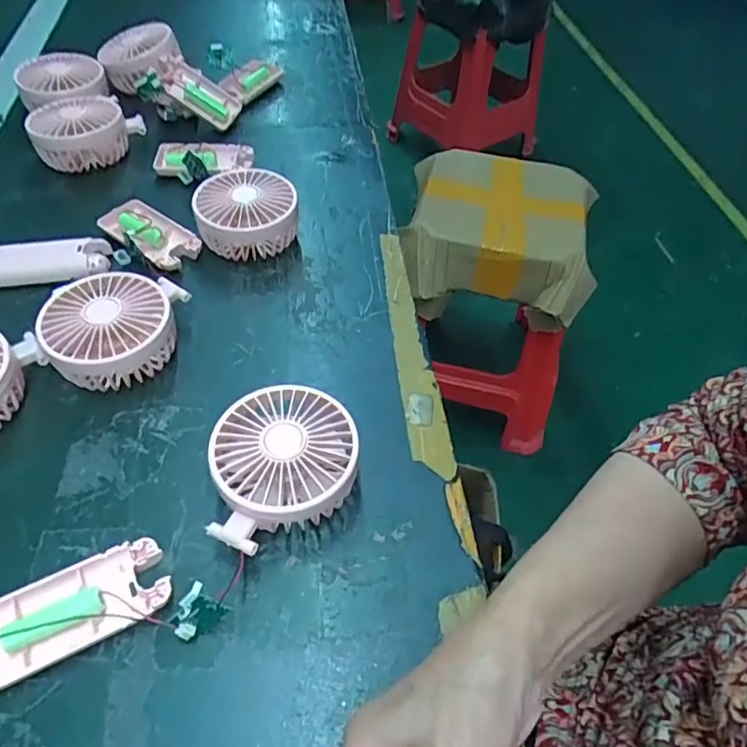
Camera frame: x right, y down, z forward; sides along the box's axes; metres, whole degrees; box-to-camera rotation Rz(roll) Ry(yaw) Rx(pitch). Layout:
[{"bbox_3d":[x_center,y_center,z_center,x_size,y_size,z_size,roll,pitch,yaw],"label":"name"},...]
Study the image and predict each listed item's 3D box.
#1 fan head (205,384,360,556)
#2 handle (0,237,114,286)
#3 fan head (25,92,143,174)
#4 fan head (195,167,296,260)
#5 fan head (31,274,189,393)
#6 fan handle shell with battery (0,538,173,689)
[{"bbox_3d":[-0.053,0.057,0.356,0.086,0.047,0.093,2,51,-2],"label":"fan head"},{"bbox_3d":[-0.260,-0.089,0.468,0.092,0.018,0.036,-5,51,-7],"label":"handle"},{"bbox_3d":[-0.294,-0.244,0.582,0.097,0.047,0.096,2,51,-2],"label":"fan head"},{"bbox_3d":[-0.109,-0.136,0.503,0.085,0.046,0.085,-5,51,-8],"label":"fan head"},{"bbox_3d":[-0.185,-0.030,0.417,0.084,0.046,0.086,2,51,-2],"label":"fan head"},{"bbox_3d":[-0.159,0.128,0.314,0.093,0.016,0.044,-21,55,-19],"label":"fan handle shell with battery"}]

